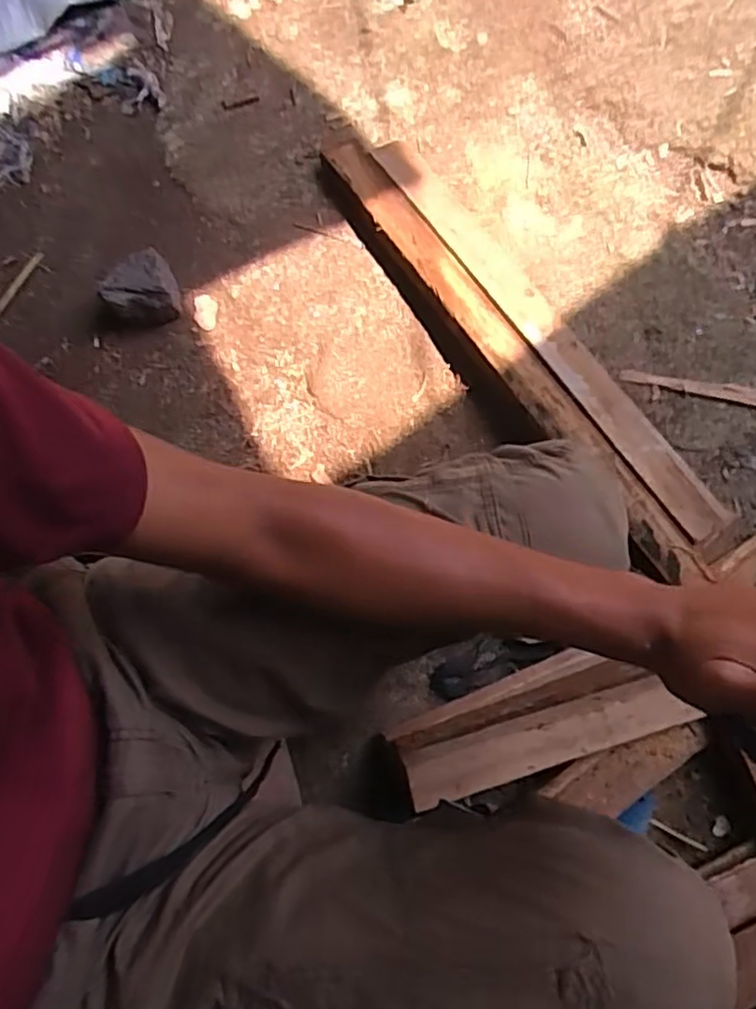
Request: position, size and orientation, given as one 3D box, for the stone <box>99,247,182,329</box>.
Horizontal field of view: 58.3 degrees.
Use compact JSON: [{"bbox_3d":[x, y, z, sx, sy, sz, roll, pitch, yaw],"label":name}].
[{"bbox_3d":[-0.339,-0.304,0.970,0.099,0.082,0.087,-25,78,-8],"label":"stone"}]

